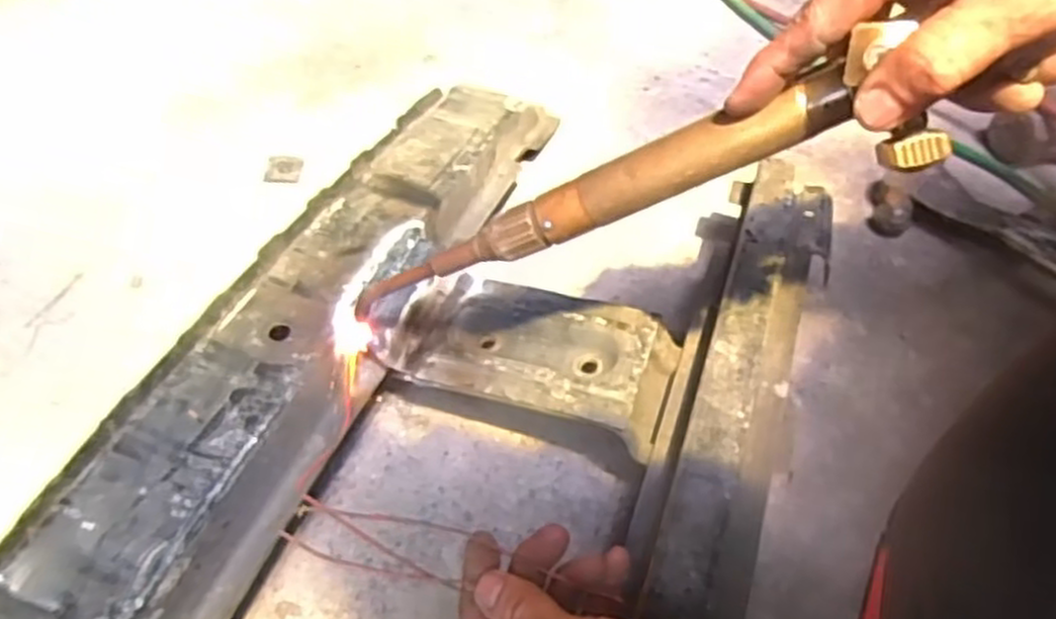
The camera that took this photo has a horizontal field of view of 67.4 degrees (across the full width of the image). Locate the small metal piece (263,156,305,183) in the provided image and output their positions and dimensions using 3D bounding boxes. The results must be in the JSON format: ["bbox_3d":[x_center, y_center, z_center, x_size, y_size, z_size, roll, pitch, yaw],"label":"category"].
[{"bbox_3d":[-0.228,-0.132,0.739,0.032,0.006,0.034,2,50,-1],"label":"small metal piece"}]

